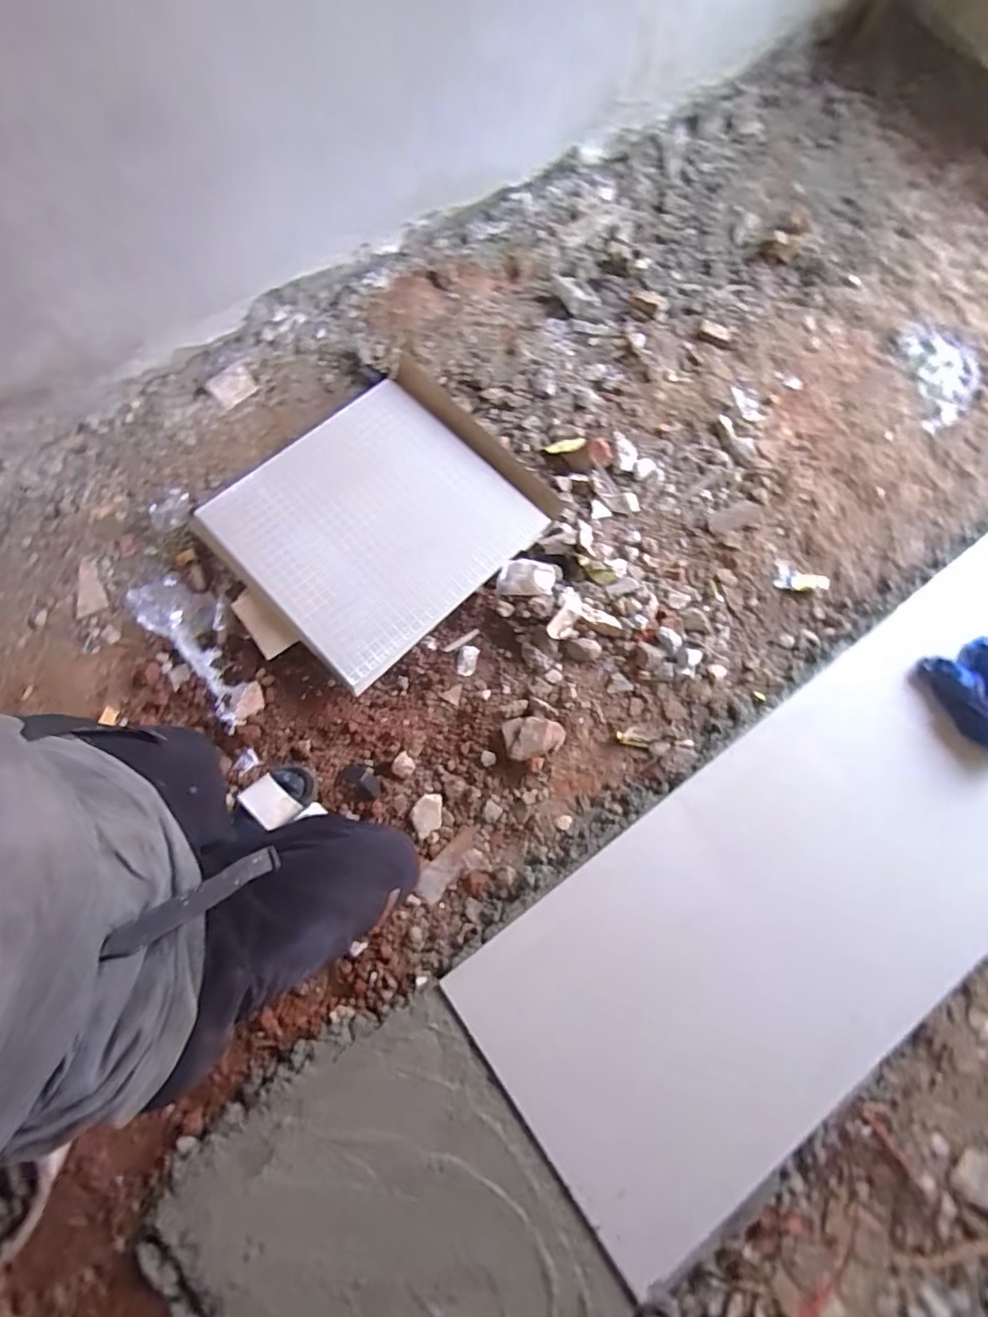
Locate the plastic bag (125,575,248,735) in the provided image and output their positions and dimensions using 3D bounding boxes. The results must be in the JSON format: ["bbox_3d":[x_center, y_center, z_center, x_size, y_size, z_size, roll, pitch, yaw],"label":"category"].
[{"bbox_3d":[-0.661,-0.036,1.293,0.161,0.081,0.407,-42,78,-11],"label":"plastic bag"}]

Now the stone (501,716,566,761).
[{"bbox_3d":[0.091,0.169,1.246,0.137,0.055,0.094,-12,74,-4],"label":"stone"}]

